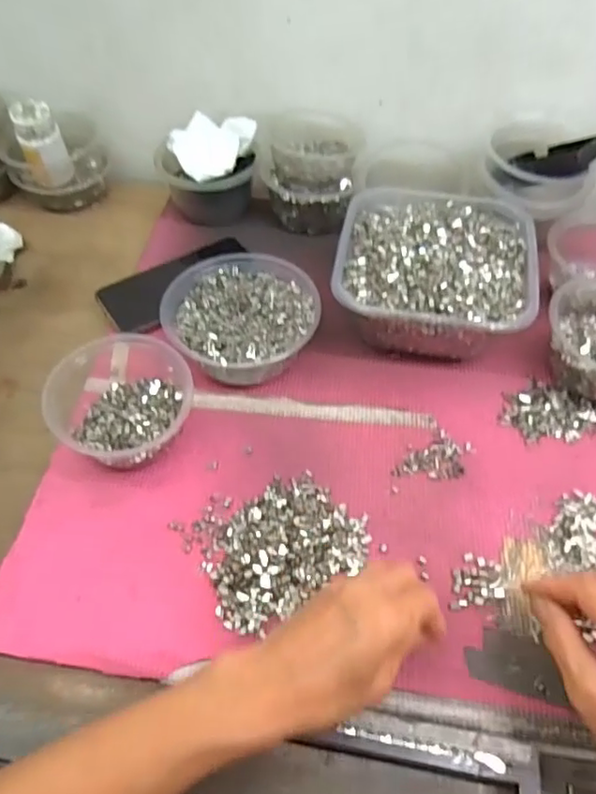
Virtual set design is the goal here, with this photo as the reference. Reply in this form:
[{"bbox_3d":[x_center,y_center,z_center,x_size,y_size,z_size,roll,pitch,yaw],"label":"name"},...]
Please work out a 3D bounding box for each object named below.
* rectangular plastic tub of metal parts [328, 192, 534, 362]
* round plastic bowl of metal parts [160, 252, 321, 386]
[{"bbox_3d":[0.125,-0.118,0.556,0.172,0.070,0.181,7,54,6],"label":"rectangular plastic tub of metal parts"},{"bbox_3d":[-0.052,-0.068,0.541,0.127,0.057,0.130,0,54,0],"label":"round plastic bowl of metal parts"}]

